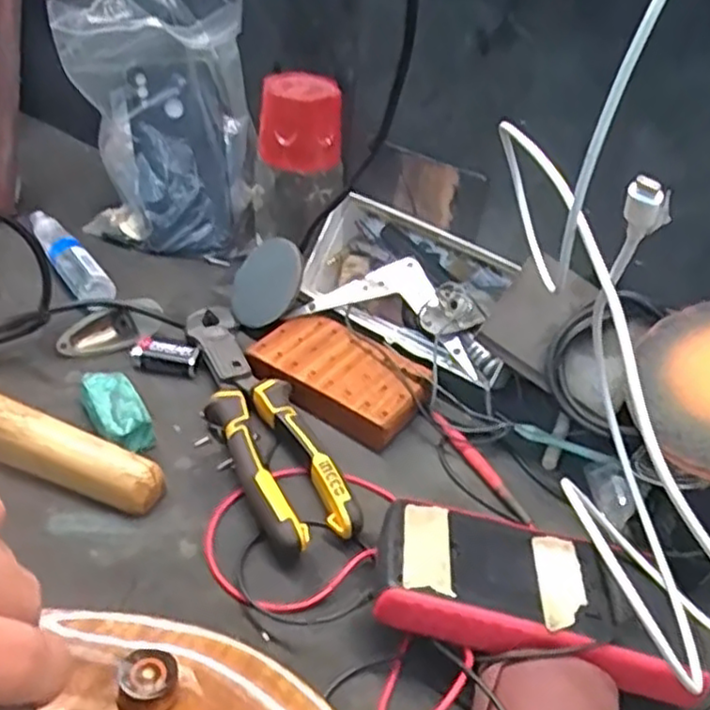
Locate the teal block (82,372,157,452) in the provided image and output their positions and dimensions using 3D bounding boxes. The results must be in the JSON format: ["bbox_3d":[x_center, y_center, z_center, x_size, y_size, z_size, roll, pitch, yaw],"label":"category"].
[{"bbox_3d":[-0.156,0.037,0.463,0.033,0.030,0.068,-23,48,-31],"label":"teal block"}]

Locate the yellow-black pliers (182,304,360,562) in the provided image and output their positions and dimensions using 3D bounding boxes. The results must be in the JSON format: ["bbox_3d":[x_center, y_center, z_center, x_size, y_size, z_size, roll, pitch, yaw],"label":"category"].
[{"bbox_3d":[-0.066,0.043,0.468,0.053,0.028,0.202,-16,45,-25],"label":"yellow-black pliers"}]

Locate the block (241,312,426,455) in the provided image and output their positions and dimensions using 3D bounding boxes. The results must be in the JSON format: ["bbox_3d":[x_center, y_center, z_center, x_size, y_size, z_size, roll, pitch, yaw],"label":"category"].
[{"bbox_3d":[-0.010,0.014,0.515,0.123,0.030,0.076,28,44,23],"label":"block"}]

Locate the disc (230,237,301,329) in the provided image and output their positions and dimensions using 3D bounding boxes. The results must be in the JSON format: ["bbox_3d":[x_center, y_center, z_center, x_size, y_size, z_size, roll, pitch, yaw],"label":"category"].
[{"bbox_3d":[-0.069,-0.055,0.549,0.058,0.073,0.008,40,15,23],"label":"disc"}]

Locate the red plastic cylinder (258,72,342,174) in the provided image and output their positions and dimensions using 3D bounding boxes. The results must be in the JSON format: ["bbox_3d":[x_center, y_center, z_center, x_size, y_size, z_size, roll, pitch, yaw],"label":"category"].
[{"bbox_3d":[-0.043,-0.179,0.545,0.064,0.055,0.052,5,40,-3],"label":"red plastic cylinder"}]

